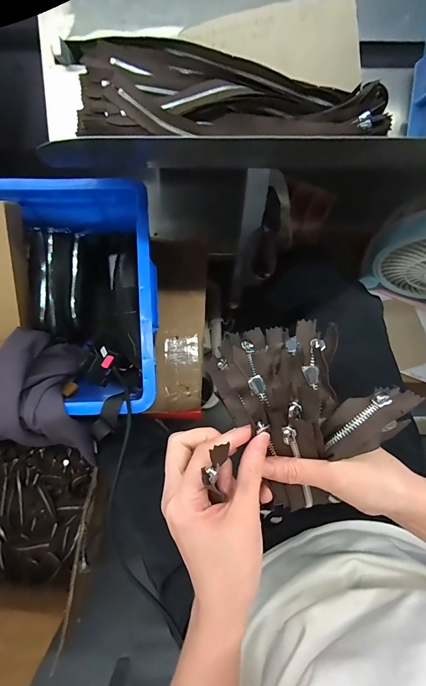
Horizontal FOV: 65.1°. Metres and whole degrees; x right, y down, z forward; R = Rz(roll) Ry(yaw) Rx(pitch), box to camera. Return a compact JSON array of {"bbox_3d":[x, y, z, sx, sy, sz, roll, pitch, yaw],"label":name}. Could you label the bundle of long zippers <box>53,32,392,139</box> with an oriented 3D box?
[{"bbox_3d":[0.009,-0.295,0.398,0.387,0.046,0.117,6,79,1],"label":"bundle of long zippers"}]

